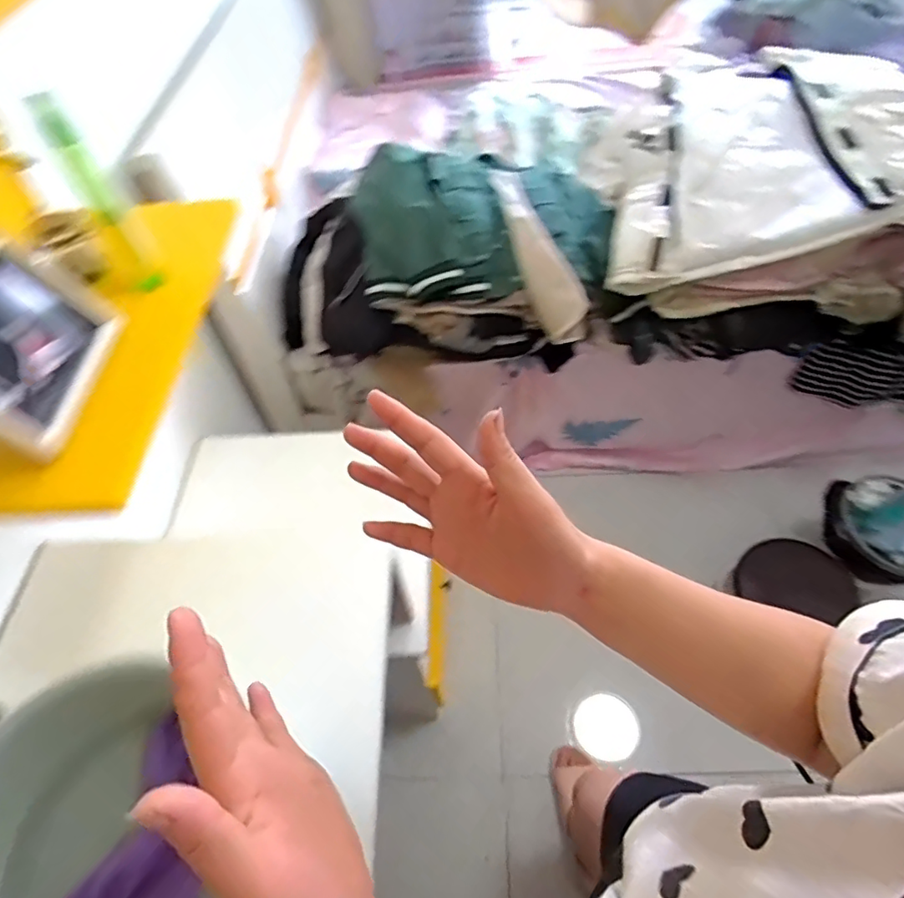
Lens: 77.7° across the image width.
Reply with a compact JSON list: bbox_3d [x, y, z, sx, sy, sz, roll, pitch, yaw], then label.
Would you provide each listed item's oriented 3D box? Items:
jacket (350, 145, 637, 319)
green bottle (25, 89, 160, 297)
[{"bbox_3d":[0.070,-0.505,1.243,0.530,0.177,0.470,-7,53,-2],"label":"jacket"},{"bbox_3d":[-0.364,-0.260,0.587,0.041,0.194,0.033,-27,56,-16],"label":"green bottle"}]

